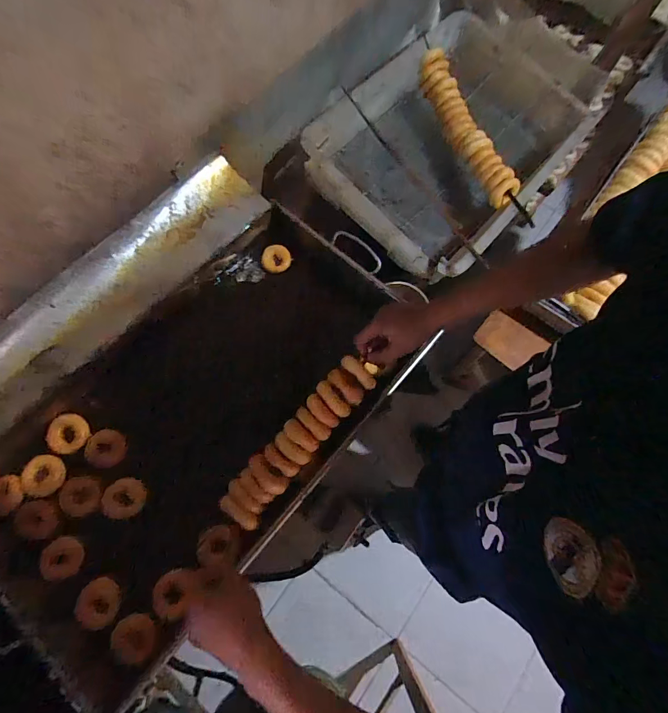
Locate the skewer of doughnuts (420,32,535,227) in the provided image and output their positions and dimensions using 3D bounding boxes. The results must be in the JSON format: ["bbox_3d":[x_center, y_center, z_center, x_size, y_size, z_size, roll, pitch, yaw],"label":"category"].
[{"bbox_3d":[0.326,-0.571,0.957,0.088,0.091,0.525,-19,72,-9],"label":"skewer of doughnuts"}]

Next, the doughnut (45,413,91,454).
[{"bbox_3d":[-0.532,0.155,0.768,0.080,0.032,0.075,1,70,-2],"label":"doughnut"}]

